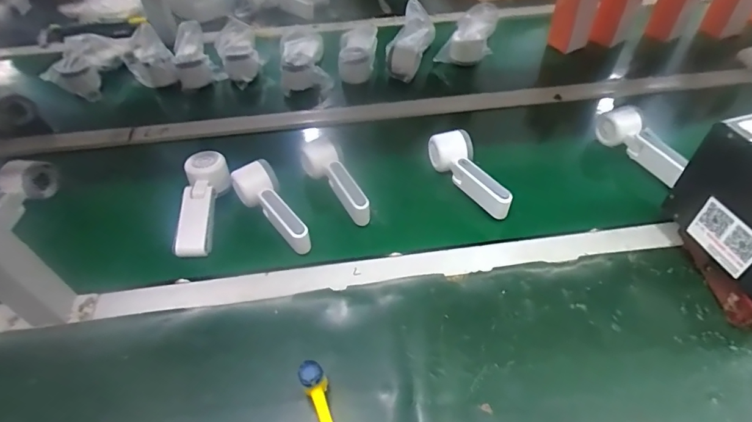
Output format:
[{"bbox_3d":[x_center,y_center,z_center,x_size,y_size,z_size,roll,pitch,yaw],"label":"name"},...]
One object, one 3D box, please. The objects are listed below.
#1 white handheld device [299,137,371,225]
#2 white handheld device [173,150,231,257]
[{"bbox_3d":[-0.057,-0.037,0.628,0.050,0.056,0.134,-24,52,-14],"label":"white handheld device"},{"bbox_3d":[-0.236,-0.012,0.610,0.050,0.043,0.143,-3,56,0],"label":"white handheld device"}]

